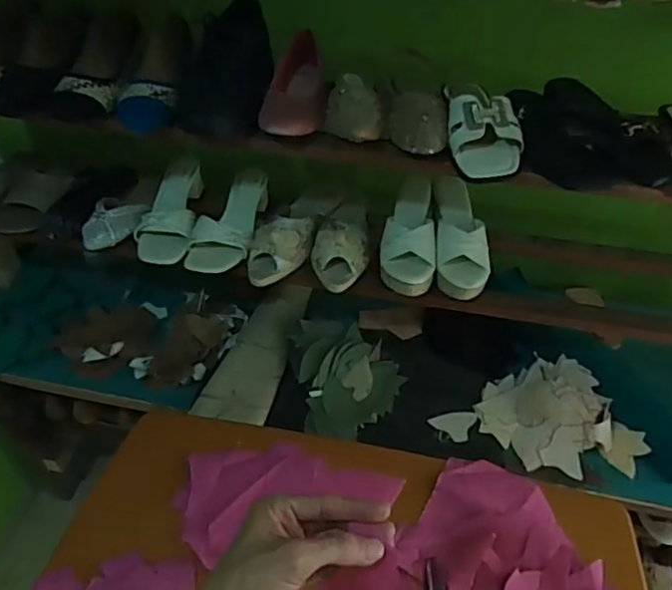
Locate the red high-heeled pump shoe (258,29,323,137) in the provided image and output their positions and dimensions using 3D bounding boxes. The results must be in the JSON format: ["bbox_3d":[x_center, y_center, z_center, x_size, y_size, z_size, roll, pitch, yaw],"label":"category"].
[{"bbox_3d":[-0.057,-0.282,0.817,0.080,0.058,0.218,0,45,0],"label":"red high-heeled pump shoe"}]

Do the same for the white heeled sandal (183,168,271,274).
[{"bbox_3d":[-0.167,-0.117,0.989,0.093,0.063,0.218,15,61,15],"label":"white heeled sandal"}]

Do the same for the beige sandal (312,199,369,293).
[{"bbox_3d":[0.014,-0.103,0.967,0.086,0.055,0.227,7,45,7],"label":"beige sandal"}]

